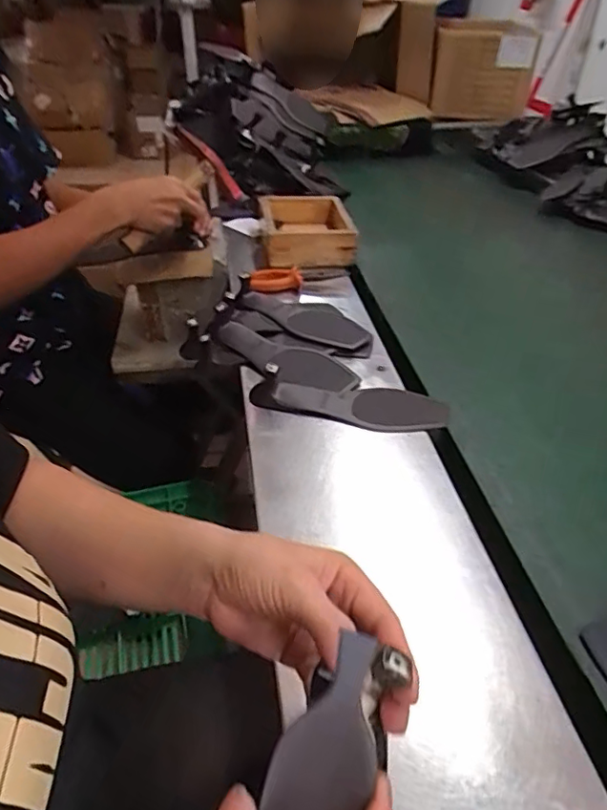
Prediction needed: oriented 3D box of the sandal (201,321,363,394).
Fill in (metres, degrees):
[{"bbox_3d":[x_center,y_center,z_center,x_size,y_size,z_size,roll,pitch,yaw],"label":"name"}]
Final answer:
[{"bbox_3d":[-0.029,-0.056,0.710,0.211,0.032,0.067,19,41,22],"label":"sandal"}]

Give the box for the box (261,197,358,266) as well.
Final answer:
[{"bbox_3d":[0.002,-0.311,0.978,0.147,0.055,0.190,-5,38,-7],"label":"box"}]

